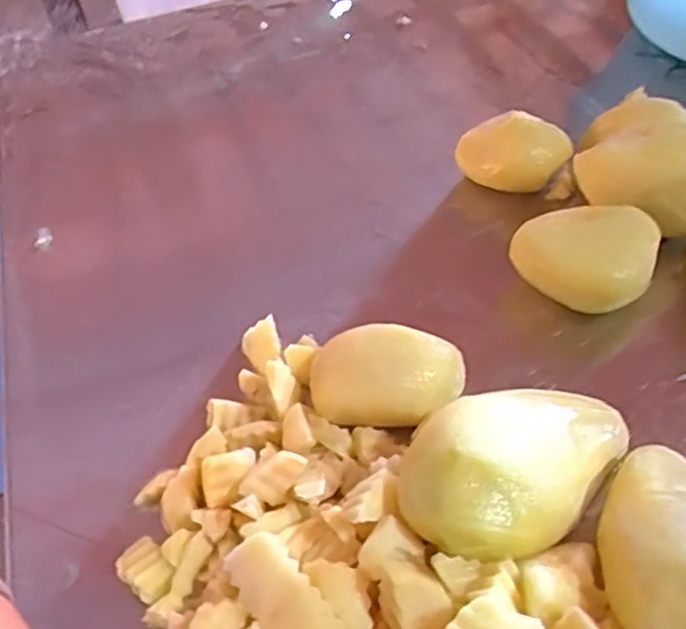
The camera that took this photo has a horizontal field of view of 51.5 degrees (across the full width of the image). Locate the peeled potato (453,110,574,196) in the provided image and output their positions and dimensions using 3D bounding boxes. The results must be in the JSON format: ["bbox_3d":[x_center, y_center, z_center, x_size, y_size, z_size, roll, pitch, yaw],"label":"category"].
[{"bbox_3d":[0.118,-0.113,0.498,0.075,0.045,0.041,19,53,21],"label":"peeled potato"}]

